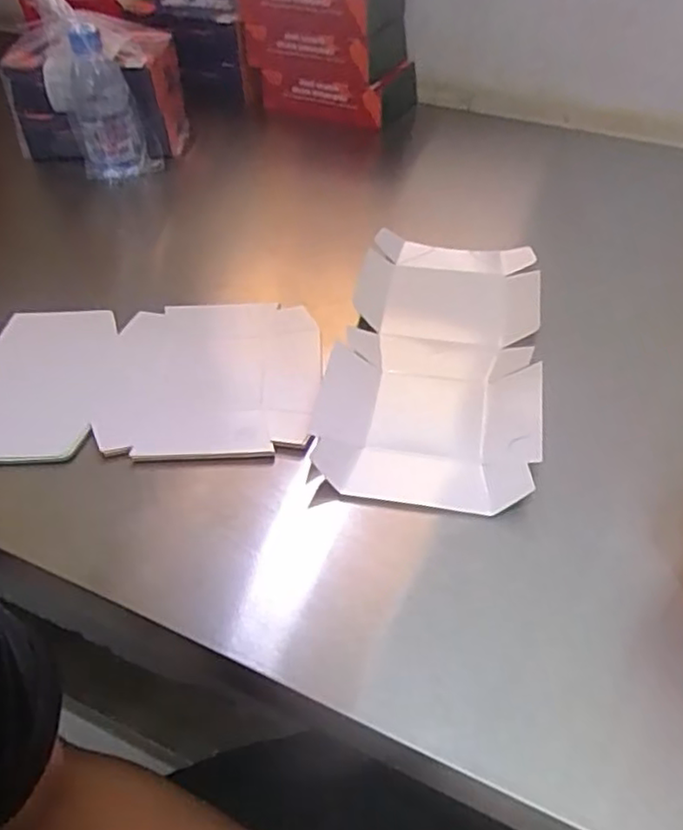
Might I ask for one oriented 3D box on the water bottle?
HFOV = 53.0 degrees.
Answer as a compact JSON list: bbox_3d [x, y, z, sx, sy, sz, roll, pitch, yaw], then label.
[{"bbox_3d":[-0.279,-0.363,0.800,0.074,0.161,0.061,-18,49,-15],"label":"water bottle"}]

